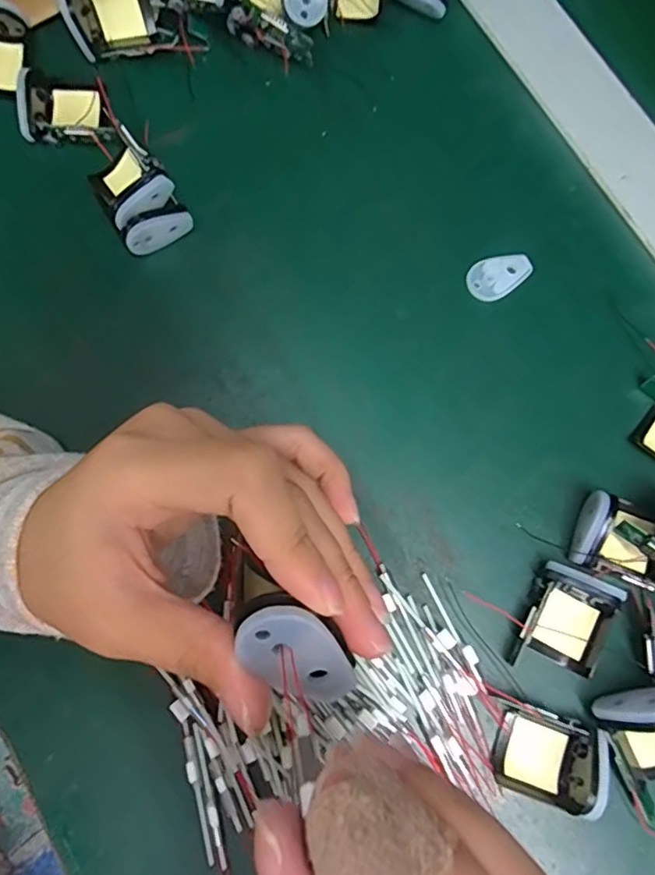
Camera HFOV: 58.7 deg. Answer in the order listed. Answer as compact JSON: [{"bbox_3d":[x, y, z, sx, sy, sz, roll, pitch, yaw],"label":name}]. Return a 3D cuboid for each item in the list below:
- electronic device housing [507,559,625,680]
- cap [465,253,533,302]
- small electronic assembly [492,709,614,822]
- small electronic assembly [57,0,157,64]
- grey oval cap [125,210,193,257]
[{"bbox_3d":[0.111,0.086,0.268,0.037,0.019,0.048,27,80,4],"label":"electronic device housing"},{"bbox_3d":[0.091,-0.087,0.310,0.035,0.004,0.021,-34,81,-7],"label":"cap"},{"bbox_3d":[0.101,0.142,0.255,0.048,0.022,0.035,14,79,2],"label":"small electronic assembly"},{"bbox_3d":[-0.119,-0.228,0.318,0.043,0.033,0.016,-21,53,-7],"label":"small electronic assembly"},{"bbox_3d":[-0.087,-0.106,0.303,0.036,0.017,0.005,-29,57,-17],"label":"grey oval cap"}]

